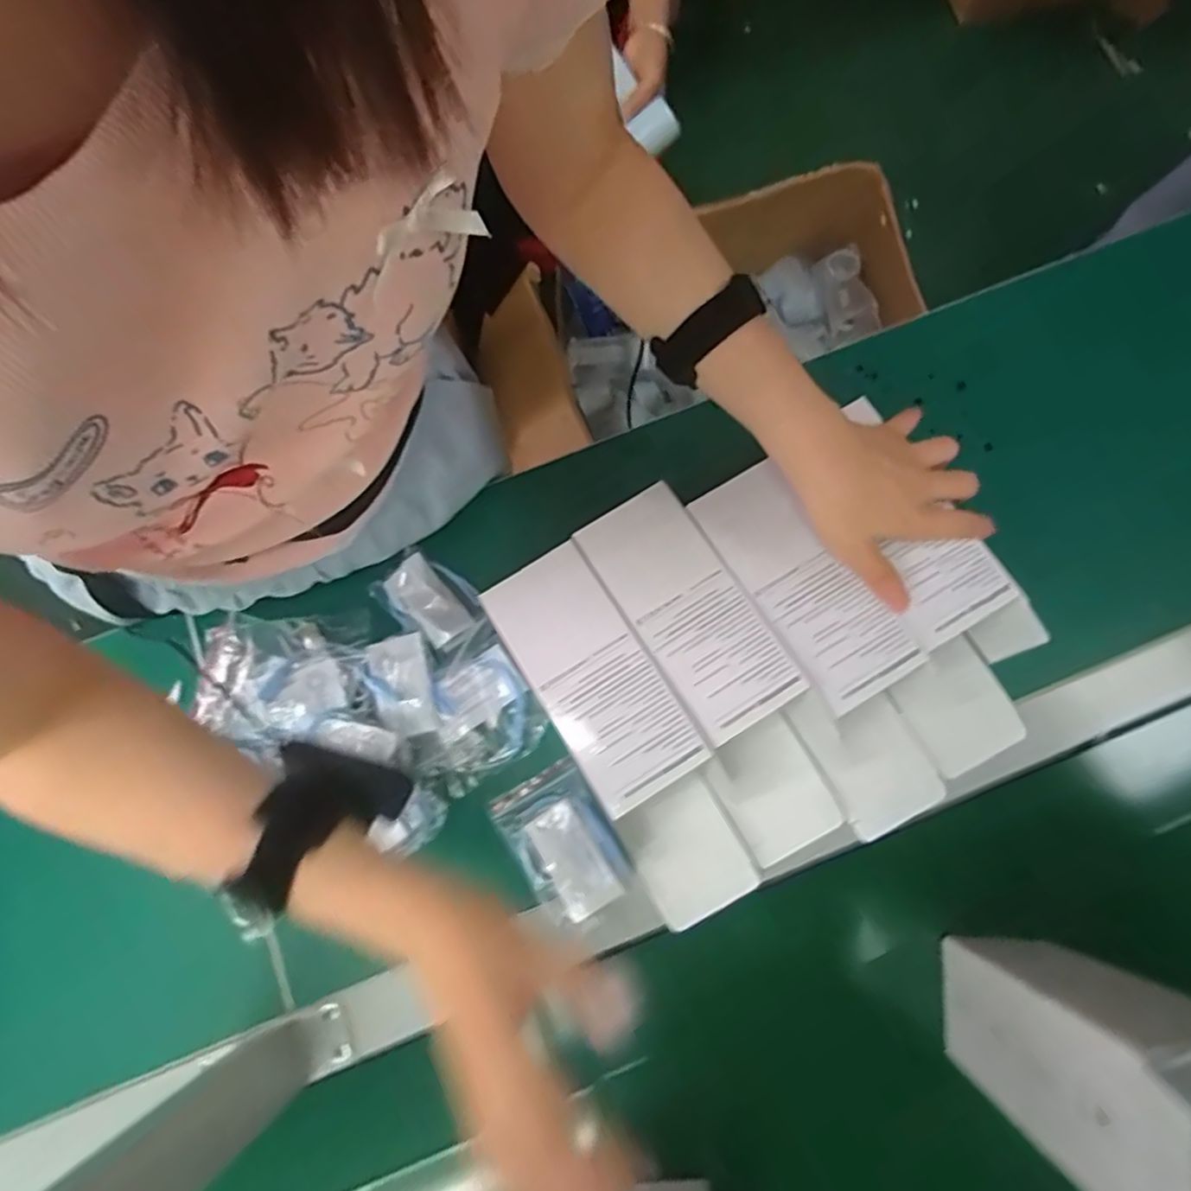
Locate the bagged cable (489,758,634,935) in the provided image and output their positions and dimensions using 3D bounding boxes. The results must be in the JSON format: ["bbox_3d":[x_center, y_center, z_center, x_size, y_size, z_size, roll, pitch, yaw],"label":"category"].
[{"bbox_3d":[-0.023,0.166,0.454,0.066,0.015,0.096,-30,76,-6],"label":"bagged cable"}]

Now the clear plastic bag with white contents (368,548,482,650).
[{"bbox_3d":[-0.122,0.002,0.494,0.075,0.021,0.053,40,80,11],"label":"clear plastic bag with white contents"}]

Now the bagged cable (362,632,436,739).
[{"bbox_3d":[-0.137,0.064,0.477,0.041,0.018,0.071,-15,75,-2],"label":"bagged cable"}]

